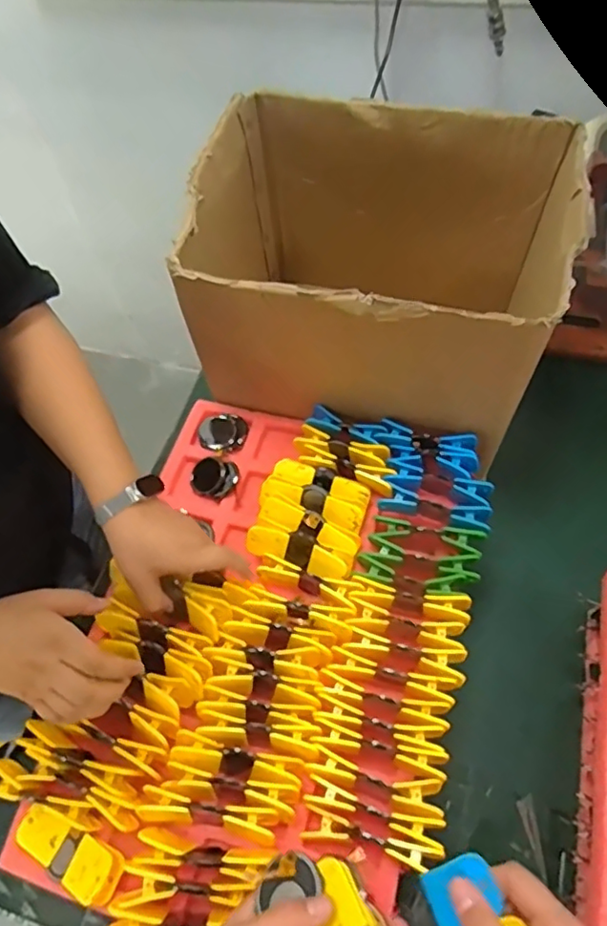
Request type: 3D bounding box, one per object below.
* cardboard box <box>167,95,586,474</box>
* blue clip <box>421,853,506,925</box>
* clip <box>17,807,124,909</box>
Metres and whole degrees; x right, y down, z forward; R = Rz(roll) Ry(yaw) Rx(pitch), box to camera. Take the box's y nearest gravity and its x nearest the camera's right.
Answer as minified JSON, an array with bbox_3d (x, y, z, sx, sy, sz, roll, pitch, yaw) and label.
[{"bbox_3d":[0.095,-0.208,0.672,0.402,0.246,0.308,14,65,15],"label":"cardboard box"},{"bbox_3d":[0.098,0.264,0.358,0.045,0.010,0.035,-20,63,-10],"label":"blue clip"},{"bbox_3d":[-0.198,0.326,0.487,0.106,0.018,0.039,14,61,25],"label":"clip"}]

